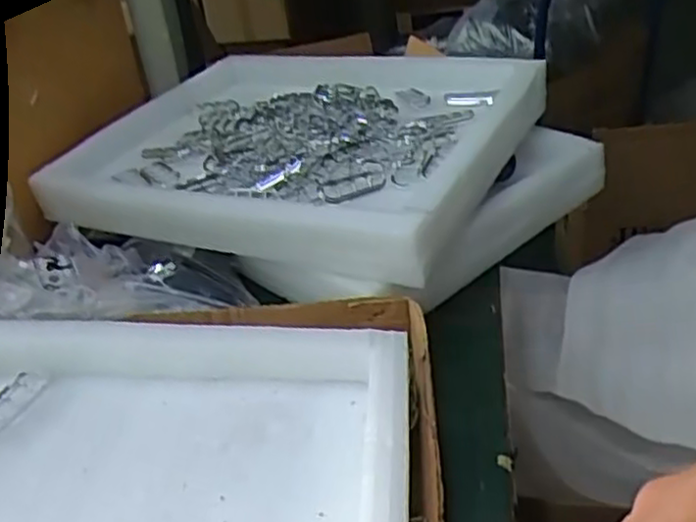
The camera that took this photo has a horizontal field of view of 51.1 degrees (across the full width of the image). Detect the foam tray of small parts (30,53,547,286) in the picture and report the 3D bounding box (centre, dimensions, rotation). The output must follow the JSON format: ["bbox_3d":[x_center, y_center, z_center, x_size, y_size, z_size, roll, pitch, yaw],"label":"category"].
[{"bbox_3d":[-0.054,-0.106,0.663,0.386,0.063,0.308,10,35,25],"label":"foam tray of small parts"}]

